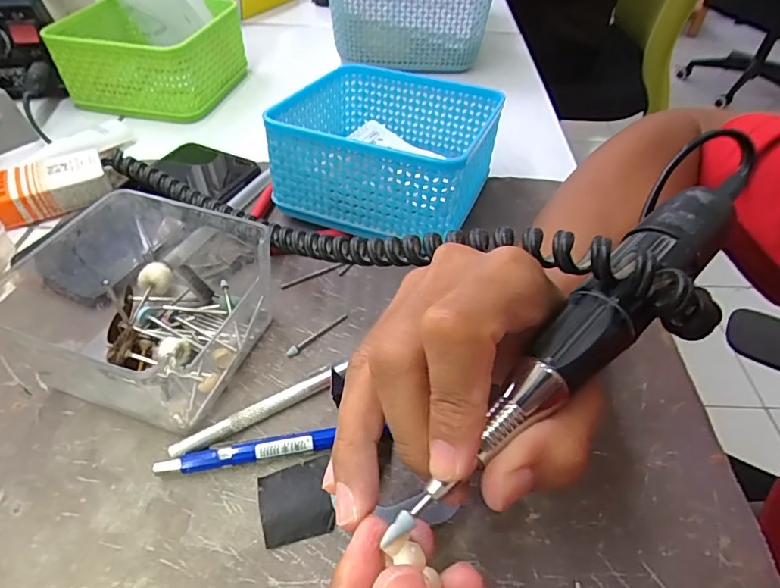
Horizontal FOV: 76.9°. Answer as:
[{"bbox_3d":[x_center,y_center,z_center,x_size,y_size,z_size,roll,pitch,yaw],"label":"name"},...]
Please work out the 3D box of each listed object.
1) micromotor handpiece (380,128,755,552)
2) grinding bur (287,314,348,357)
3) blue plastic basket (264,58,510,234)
[{"bbox_3d":[0.075,0.005,0.169,0.202,0.019,0.024,-41,61,-18],"label":"micromotor handpiece"},{"bbox_3d":[-0.041,0.022,0.274,0.006,0.004,0.042,37,55,25],"label":"grinding bur"},{"bbox_3d":[-0.001,-0.101,0.342,0.128,0.074,0.131,16,48,13],"label":"blue plastic basket"}]

